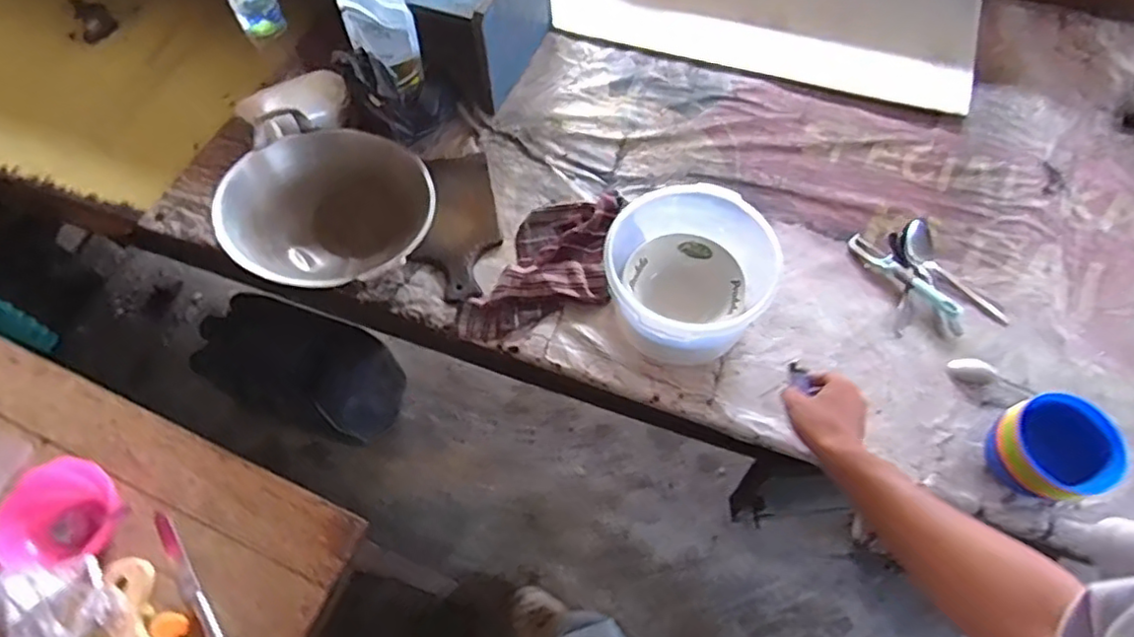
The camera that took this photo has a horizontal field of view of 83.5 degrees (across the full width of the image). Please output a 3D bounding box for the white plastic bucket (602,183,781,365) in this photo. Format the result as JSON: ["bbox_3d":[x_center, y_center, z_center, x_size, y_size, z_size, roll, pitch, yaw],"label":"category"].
[{"bbox_3d":[0.151,-0.053,0.843,0.213,0.132,0.230,0,64,1],"label":"white plastic bucket"}]

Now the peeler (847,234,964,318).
[{"bbox_3d":[0.478,-0.062,0.904,0.026,0.013,0.174,-40,70,-17],"label":"peeler"}]

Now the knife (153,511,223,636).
[{"bbox_3d":[-0.428,0.316,0.728,0.024,0.010,0.217,-34,68,-15],"label":"knife"}]

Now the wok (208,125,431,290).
[{"bbox_3d":[-0.319,-0.144,0.904,0.246,0.137,0.261,0,64,1],"label":"wok"}]

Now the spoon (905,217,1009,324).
[{"bbox_3d":[0.539,-0.061,0.886,0.053,0.031,0.177,-30,67,-13],"label":"spoon"}]

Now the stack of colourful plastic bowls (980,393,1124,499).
[{"bbox_3d":[0.546,0.155,0.731,0.109,0.114,0.106,-12,64,-5],"label":"stack of colourful plastic bowls"}]

